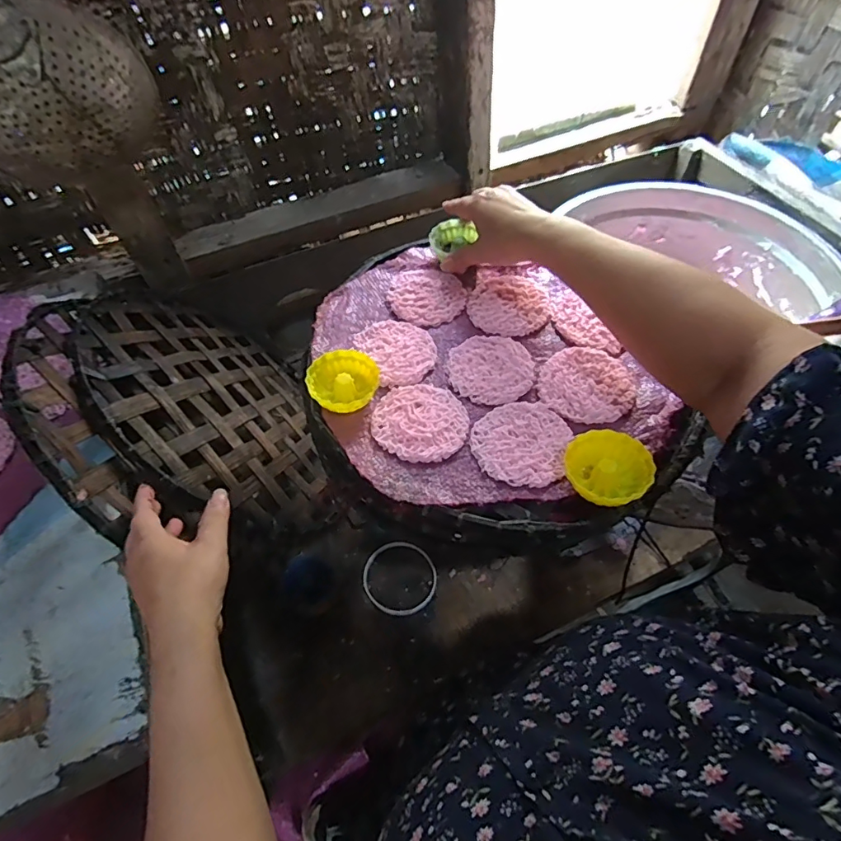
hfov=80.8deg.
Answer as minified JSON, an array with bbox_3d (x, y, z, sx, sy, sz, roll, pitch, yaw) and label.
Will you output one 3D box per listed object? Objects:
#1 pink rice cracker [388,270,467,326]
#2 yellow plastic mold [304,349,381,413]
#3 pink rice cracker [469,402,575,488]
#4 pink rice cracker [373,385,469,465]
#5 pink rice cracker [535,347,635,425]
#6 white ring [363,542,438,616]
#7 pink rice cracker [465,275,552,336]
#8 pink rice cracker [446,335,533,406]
[{"bbox_3d":[0.005,-0.129,0.509,0.078,0.007,0.073,8,54,9],"label":"pink rice cracker"},{"bbox_3d":[-0.068,-0.034,0.435,0.057,0.022,0.062,-2,53,2],"label":"yellow plastic mold"},{"bbox_3d":[0.081,0.016,0.403,0.076,0.004,0.077,14,55,14],"label":"pink rice cracker"},{"bbox_3d":[-0.001,0.000,0.419,0.079,0.005,0.076,-2,53,2],"label":"pink rice cracker"},{"bbox_3d":[0.145,-0.033,0.433,0.081,0.006,0.075,28,59,22],"label":"pink rice cracker"},{"bbox_3d":[-0.025,0.196,0.618,0.088,0.010,0.092,-2,53,2],"label":"white ring"},{"bbox_3d":[0.089,-0.118,0.497,0.080,0.010,0.078,-1,53,2],"label":"pink rice cracker"},{"bbox_3d":[0.064,-0.050,0.452,0.075,0.004,0.077,5,53,7],"label":"pink rice cracker"}]

